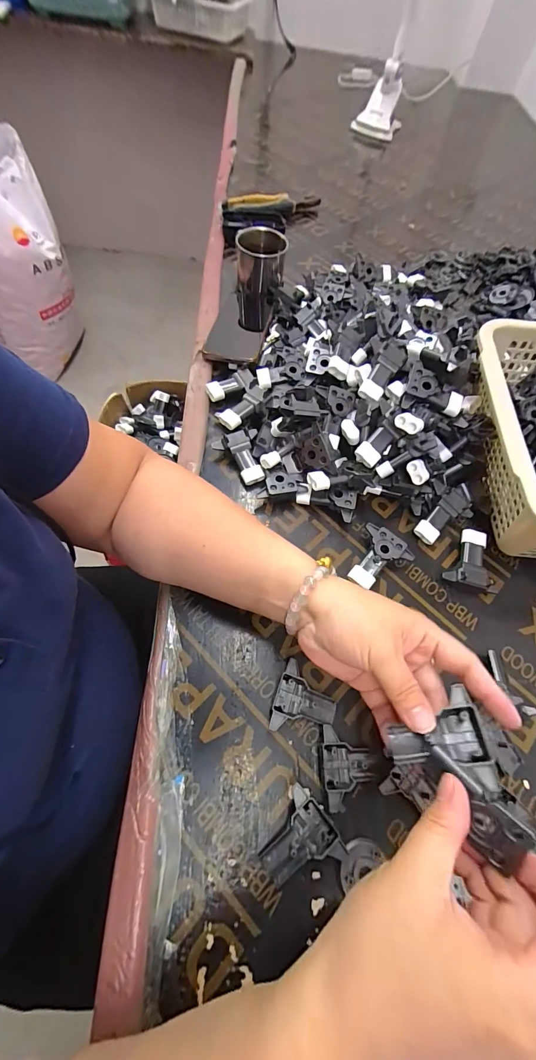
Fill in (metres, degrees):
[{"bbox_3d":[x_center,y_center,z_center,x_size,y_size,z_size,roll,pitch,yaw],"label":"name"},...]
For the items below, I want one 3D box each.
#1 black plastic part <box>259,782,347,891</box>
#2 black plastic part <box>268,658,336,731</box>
[{"bbox_3d":[0.022,0.241,0.283,0.058,0.019,0.051,-35,70,-19],"label":"black plastic part"},{"bbox_3d":[0.034,0.154,0.328,0.054,0.019,0.056,19,63,6],"label":"black plastic part"}]

